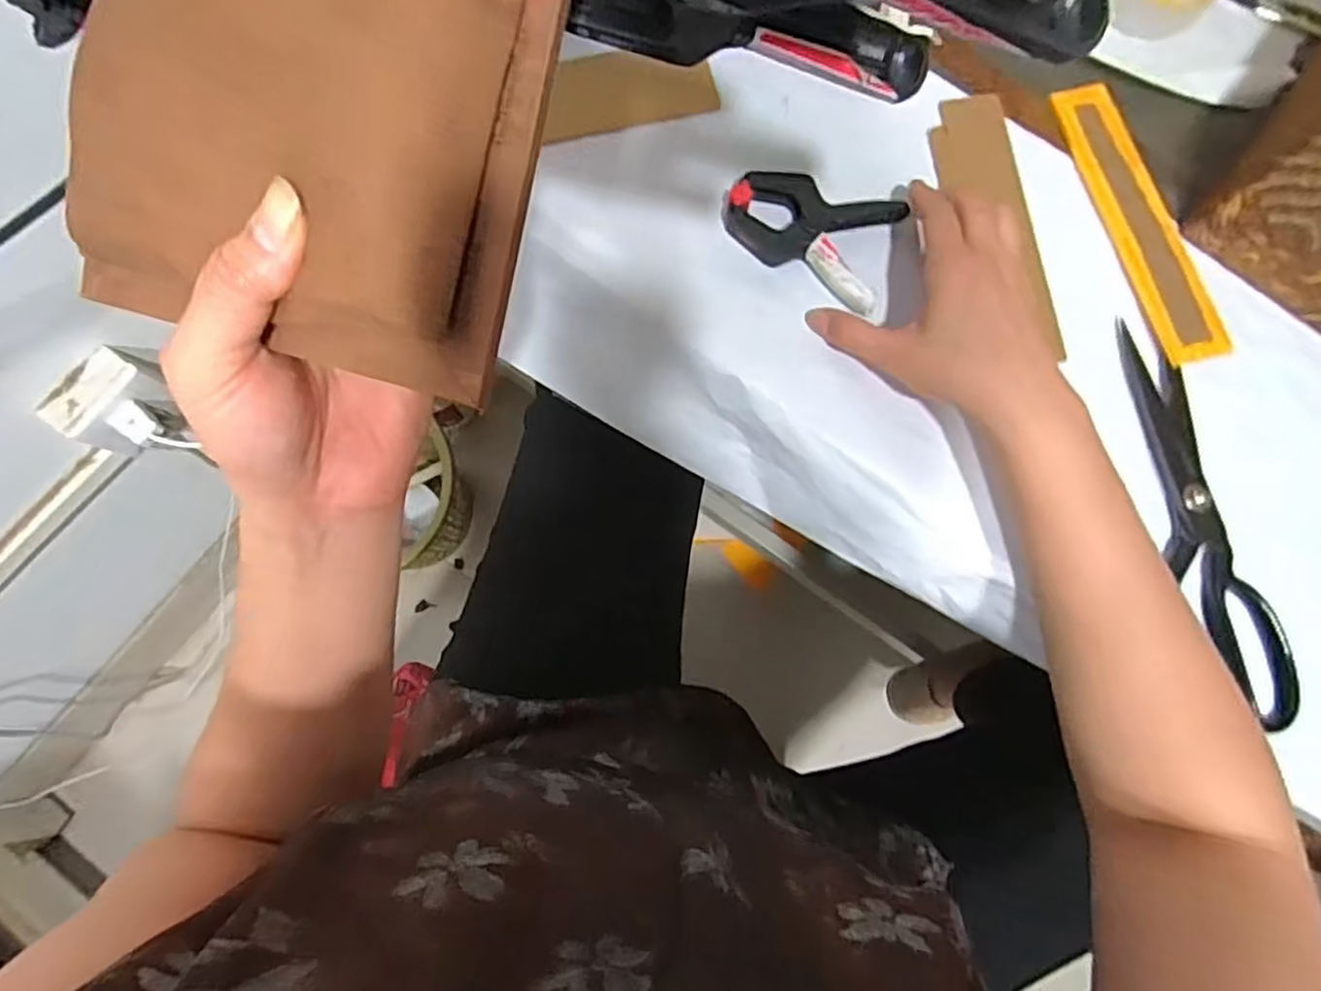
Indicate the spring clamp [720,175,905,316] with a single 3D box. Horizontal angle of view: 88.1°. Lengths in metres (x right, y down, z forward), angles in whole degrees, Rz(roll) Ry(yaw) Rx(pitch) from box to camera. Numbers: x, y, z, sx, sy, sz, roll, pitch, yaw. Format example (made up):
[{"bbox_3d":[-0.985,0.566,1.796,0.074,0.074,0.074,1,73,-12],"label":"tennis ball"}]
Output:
[{"bbox_3d":[0.092,-0.164,0.429,0.107,0.020,0.070,21,80,3],"label":"spring clamp"}]

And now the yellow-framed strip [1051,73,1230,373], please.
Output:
[{"bbox_3d":[0.308,-0.180,0.443,0.038,0.008,0.201,-16,78,4],"label":"yellow-framed strip"}]

